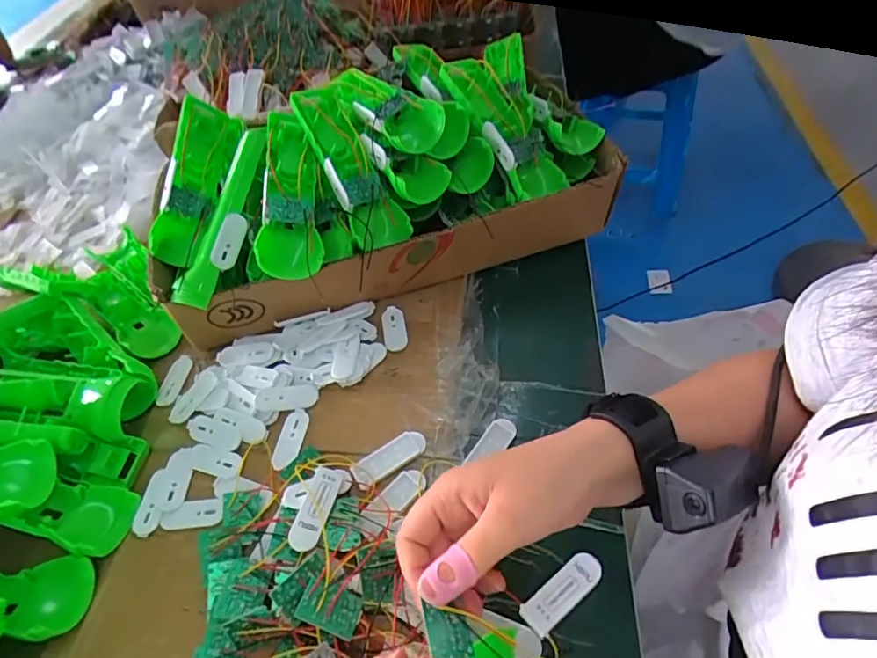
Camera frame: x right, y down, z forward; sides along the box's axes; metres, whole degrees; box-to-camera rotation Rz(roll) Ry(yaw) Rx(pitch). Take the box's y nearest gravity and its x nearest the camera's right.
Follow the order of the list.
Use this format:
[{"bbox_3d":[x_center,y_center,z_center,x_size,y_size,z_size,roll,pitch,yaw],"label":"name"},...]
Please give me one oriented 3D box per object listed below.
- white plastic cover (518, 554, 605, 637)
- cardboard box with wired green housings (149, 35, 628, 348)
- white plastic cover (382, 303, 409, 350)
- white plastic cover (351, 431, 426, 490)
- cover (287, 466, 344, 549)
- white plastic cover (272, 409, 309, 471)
[{"bbox_3d":[0.079,0.165,0.327,0.057,0.005,0.022,-34,57,-19],"label":"white plastic cover"},{"bbox_3d":[-0.061,-0.153,0.508,0.413,0.131,0.246,-18,52,-7],"label":"cardboard box with wired green housings"},{"bbox_3d":[-0.040,-0.002,0.466,0.020,0.004,0.051,-10,52,-3],"label":"white plastic cover"},{"bbox_3d":[-0.037,0.096,0.389,0.058,0.007,0.022,-31,56,-17],"label":"white plastic cover"},{"bbox_3d":[-0.084,0.123,0.357,0.021,0.005,0.056,17,51,0],"label":"cover"},{"bbox_3d":[-0.117,0.087,0.408,0.022,0.005,0.048,1,53,6],"label":"white plastic cover"}]

